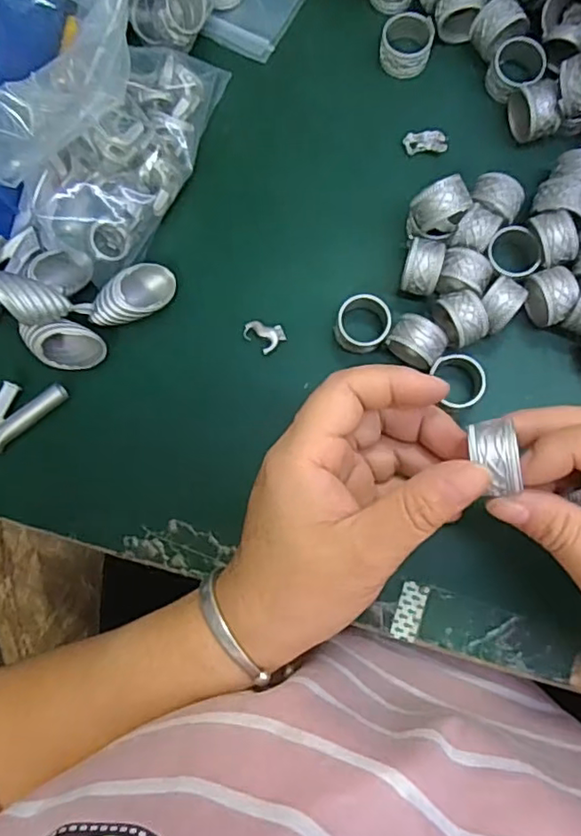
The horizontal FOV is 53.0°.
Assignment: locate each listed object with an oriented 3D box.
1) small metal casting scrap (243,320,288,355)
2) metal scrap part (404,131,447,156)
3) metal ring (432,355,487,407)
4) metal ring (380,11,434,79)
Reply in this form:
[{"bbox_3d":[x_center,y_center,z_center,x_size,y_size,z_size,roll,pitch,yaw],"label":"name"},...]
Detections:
[{"bbox_3d":[-0.014,-0.045,0.312,0.021,0.004,0.017,40,88,8],"label":"small metal casting scrap"},{"bbox_3d":[0.074,-0.152,0.322,0.022,0.006,0.011,3,83,5],"label":"metal scrap part"},{"bbox_3d":[0.084,-0.018,0.297,0.027,0.015,0.027,-1,83,5],"label":"metal ring"},{"bbox_3d":[0.064,-0.205,0.322,0.027,0.017,0.025,-1,83,5],"label":"metal ring"}]

